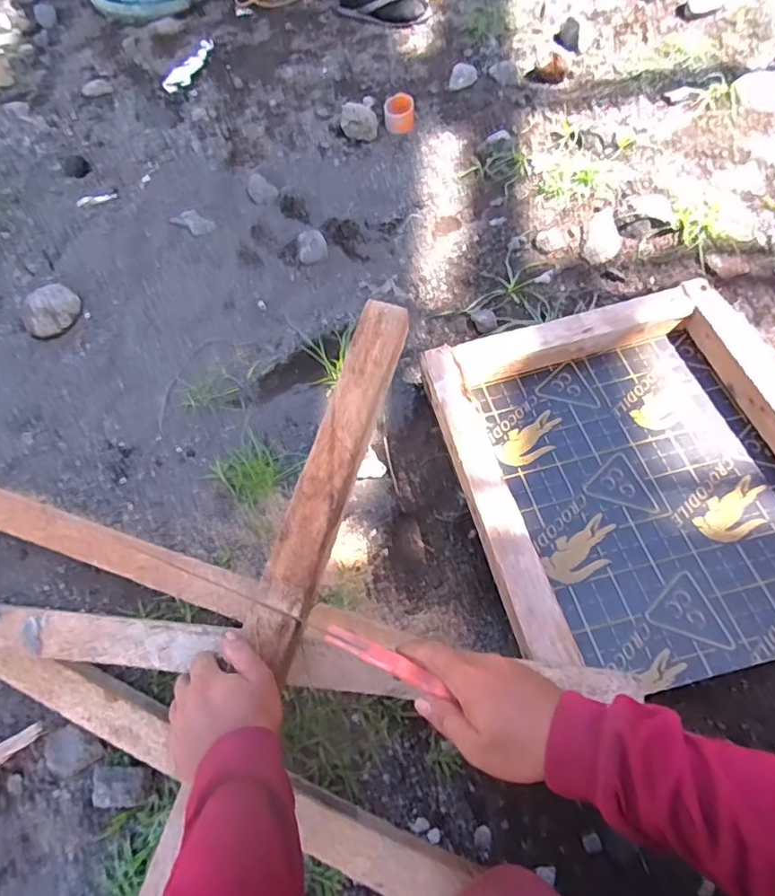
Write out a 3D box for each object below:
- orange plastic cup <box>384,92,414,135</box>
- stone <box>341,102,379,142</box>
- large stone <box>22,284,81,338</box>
[{"bbox_3d":[0.025,-0.717,1.197,0.065,0.062,0.053,-2,63,3],"label":"orange plastic cup"},{"bbox_3d":[-0.060,-0.700,1.196,0.075,0.053,0.061,-3,63,2],"label":"stone"},{"bbox_3d":[-0.566,-0.232,0.939,0.083,0.040,0.097,40,72,21],"label":"large stone"}]

